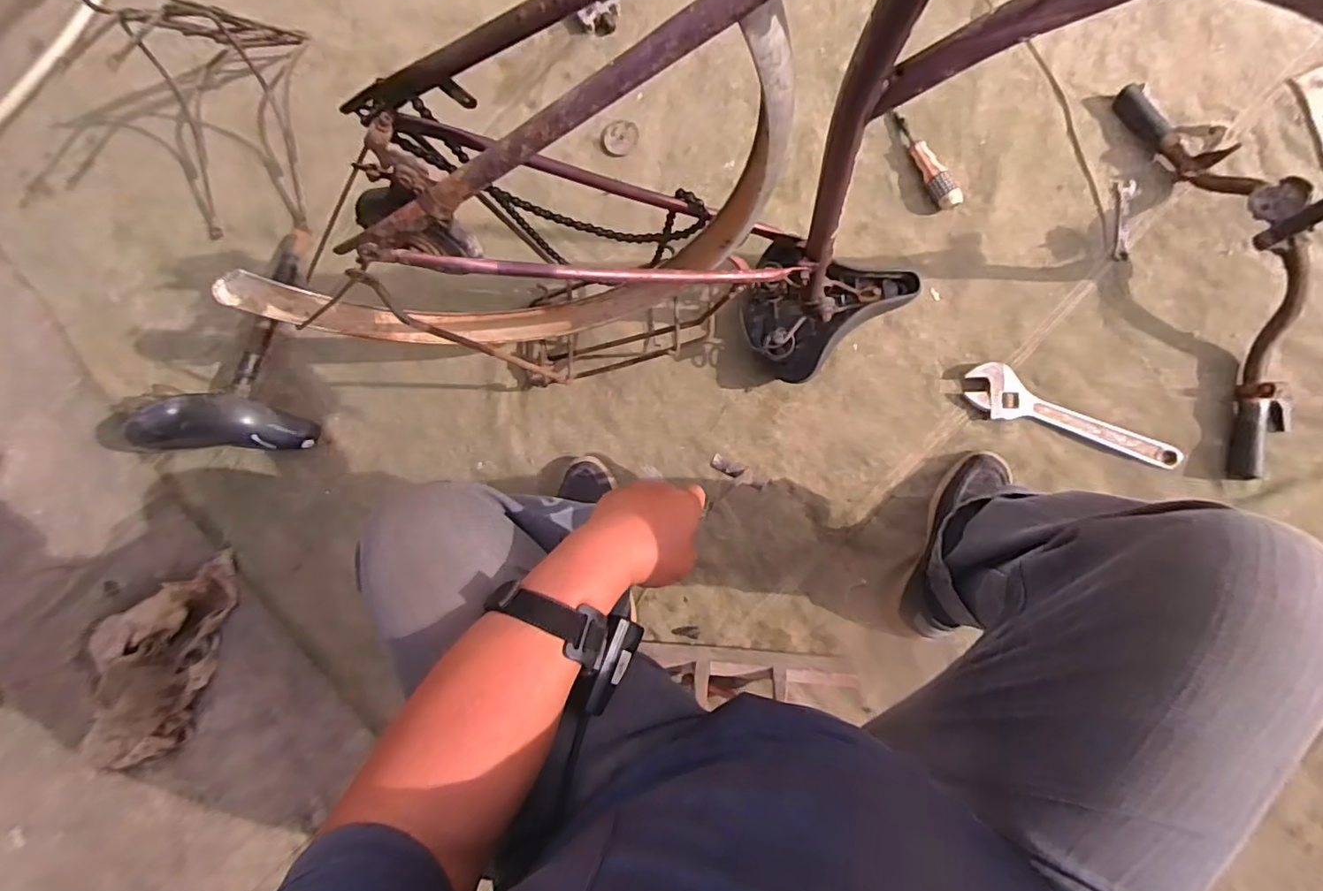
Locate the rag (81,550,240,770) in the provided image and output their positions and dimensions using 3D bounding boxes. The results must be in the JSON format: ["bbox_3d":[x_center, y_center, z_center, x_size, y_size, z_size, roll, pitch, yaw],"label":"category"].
[{"bbox_3d":[-0.858,0.355,0.964,0.220,0.046,0.406,23,89,8],"label":"rag"}]

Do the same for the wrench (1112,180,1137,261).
[{"bbox_3d":[0.663,-0.324,0.832,0.026,0.007,0.119,8,87,8],"label":"wrench"}]

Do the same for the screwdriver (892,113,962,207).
[{"bbox_3d":[0.390,-0.427,0.856,0.034,0.031,0.169,-29,83,4],"label":"screwdriver"}]

